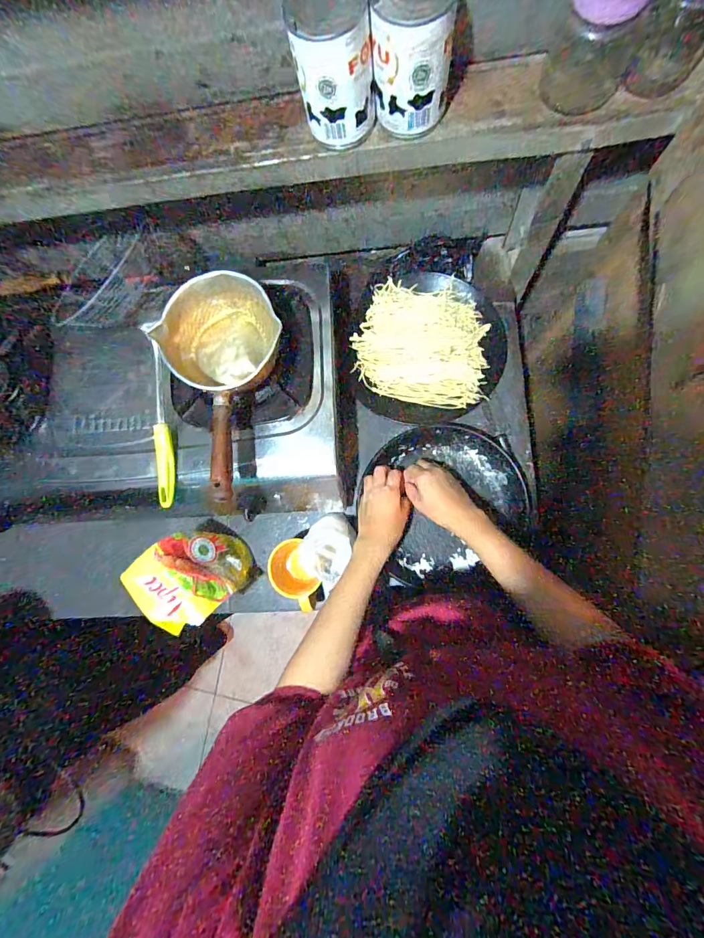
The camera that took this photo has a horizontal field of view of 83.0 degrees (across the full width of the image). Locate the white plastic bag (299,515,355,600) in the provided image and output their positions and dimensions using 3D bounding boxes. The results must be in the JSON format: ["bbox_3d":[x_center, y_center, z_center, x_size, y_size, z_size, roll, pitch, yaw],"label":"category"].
[{"bbox_3d":[-0.038,0.123,0.614,0.072,0.065,0.096,29,88,7],"label":"white plastic bag"}]

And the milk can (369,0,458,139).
[{"bbox_3d":[0.056,-0.392,0.378,0.072,0.098,0.067,-1,84,5],"label":"milk can"}]

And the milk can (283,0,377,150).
[{"bbox_3d":[-0.017,-0.388,0.387,0.071,0.103,0.071,-10,84,4],"label":"milk can"}]

